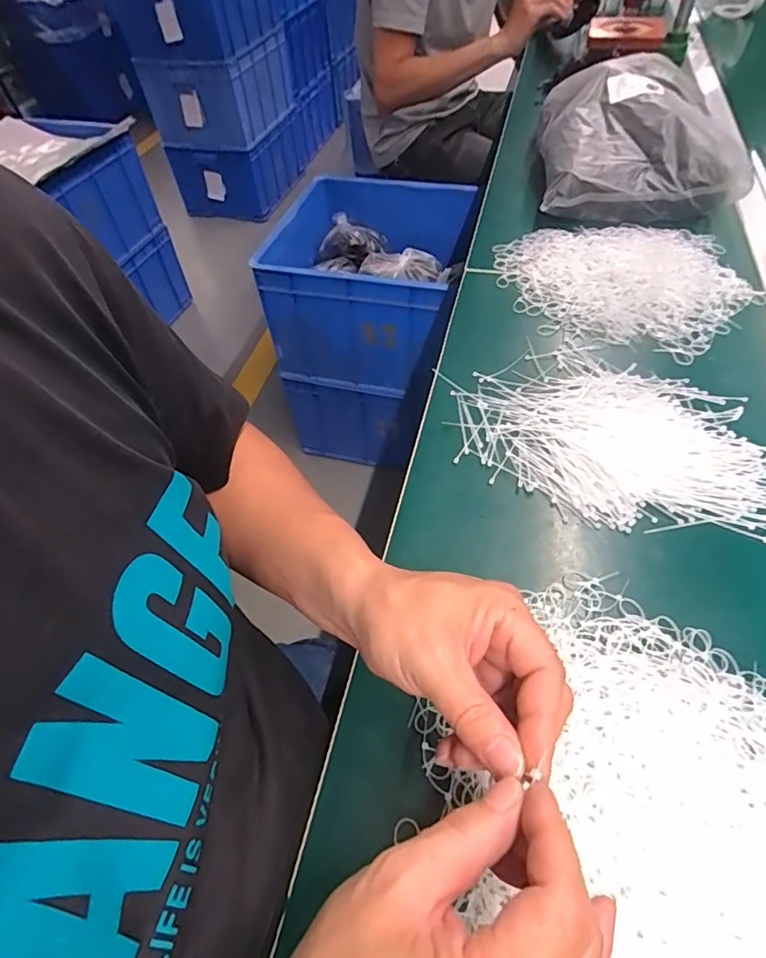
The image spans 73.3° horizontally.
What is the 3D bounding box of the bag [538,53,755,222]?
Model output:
[{"bbox_3d":[0.370,-0.514,0.762,0.253,0.107,0.308,4,52,9],"label":"bag"}]

